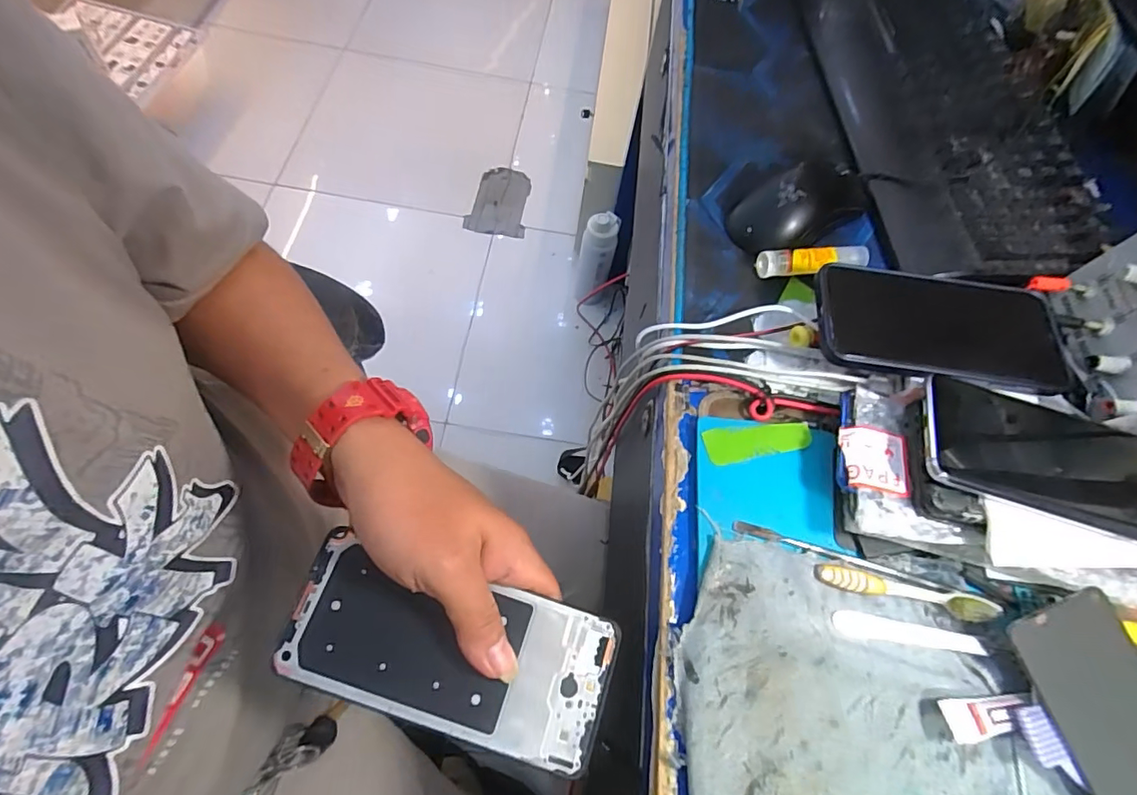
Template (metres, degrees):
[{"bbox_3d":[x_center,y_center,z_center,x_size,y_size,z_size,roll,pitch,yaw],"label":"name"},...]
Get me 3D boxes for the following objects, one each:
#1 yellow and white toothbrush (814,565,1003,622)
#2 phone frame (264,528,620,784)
[{"bbox_3d":[0.199,0.115,0.304,0.102,0.010,0.014,13,65,0],"label":"yellow and white toothbrush"},{"bbox_3d":[-0.057,0.124,0.253,0.156,0.006,0.069,16,65,-1],"label":"phone frame"}]

